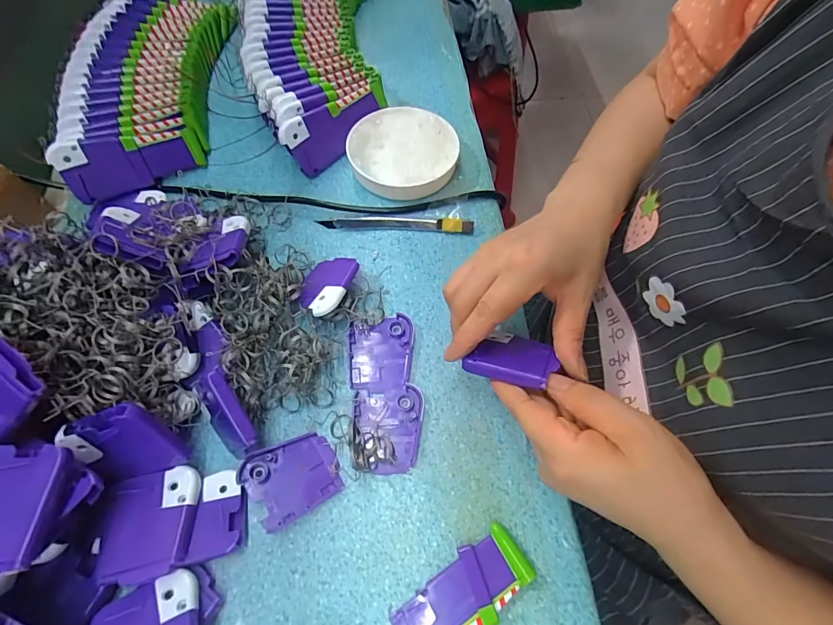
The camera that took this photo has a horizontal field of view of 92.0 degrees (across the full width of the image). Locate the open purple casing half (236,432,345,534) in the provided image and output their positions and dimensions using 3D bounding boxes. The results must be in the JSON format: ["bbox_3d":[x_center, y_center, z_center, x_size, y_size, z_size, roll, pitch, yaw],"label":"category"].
[{"bbox_3d":[-0.086,0.114,0.281,0.059,0.012,0.051,-29,68,-12],"label":"open purple casing half"}]

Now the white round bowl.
[{"bbox_3d":[-0.014,-0.156,0.397,0.104,0.027,0.103,0,65,1],"label":"white round bowl"}]

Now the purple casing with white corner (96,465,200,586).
[{"bbox_3d":[-0.166,0.129,0.248,0.052,0.009,0.059,-12,65,-8],"label":"purple casing with white corner"}]

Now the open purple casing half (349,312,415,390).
[{"bbox_3d":[-0.028,0.031,0.323,0.050,0.007,0.059,-2,65,0],"label":"open purple casing half"}]

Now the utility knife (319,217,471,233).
[{"bbox_3d":[-0.018,-0.083,0.372,0.141,0.015,0.011,2,65,2],"label":"utility knife"}]

